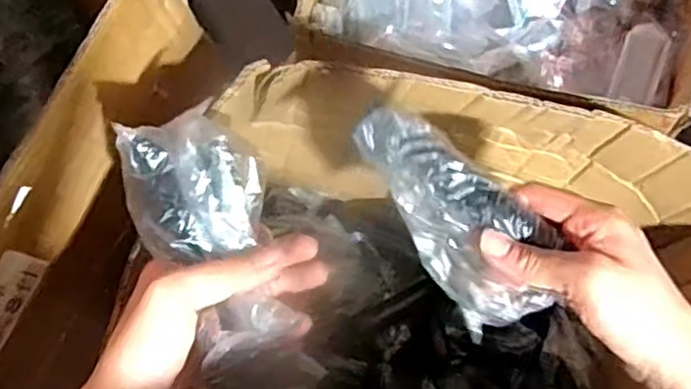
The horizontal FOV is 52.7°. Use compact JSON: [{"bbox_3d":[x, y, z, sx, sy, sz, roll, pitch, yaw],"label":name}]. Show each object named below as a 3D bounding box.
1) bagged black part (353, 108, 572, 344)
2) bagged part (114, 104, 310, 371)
[{"bbox_3d":[0.069,0.007,0.422,0.072,0.040,0.148,-32,96,22],"label":"bagged black part"},{"bbox_3d":[-0.075,0.020,0.394,0.078,0.040,0.135,-24,78,-7],"label":"bagged part"}]

